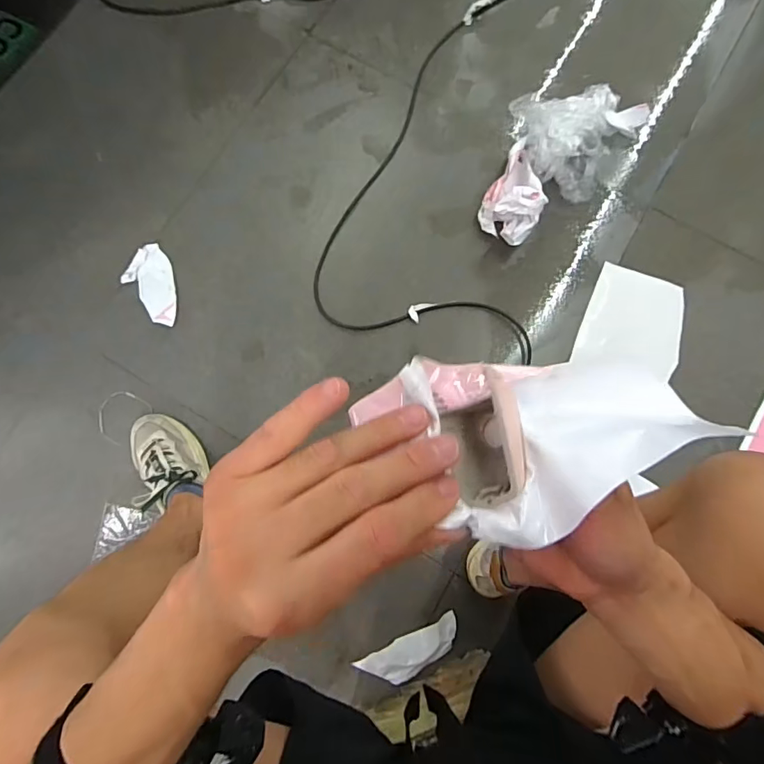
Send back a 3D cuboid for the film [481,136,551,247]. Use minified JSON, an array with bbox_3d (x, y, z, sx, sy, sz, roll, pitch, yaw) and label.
[{"bbox_3d":[0.256,-0.355,0.889,0.104,0.074,0.196,23,81,5],"label":"film"}]

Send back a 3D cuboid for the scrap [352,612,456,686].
[{"bbox_3d":[0.050,0.445,0.773,0.173,0.012,0.061,-29,80,-4],"label":"scrap"}]

